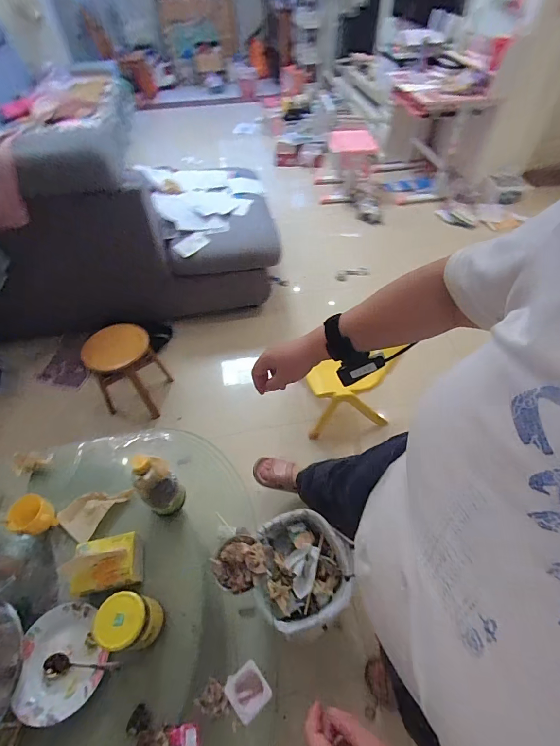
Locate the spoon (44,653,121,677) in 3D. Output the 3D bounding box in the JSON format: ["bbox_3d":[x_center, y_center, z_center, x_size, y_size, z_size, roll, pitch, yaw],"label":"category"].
[{"bbox_3d":[-0.366,0.546,0.647,0.143,0.023,0.031,-1,52,1],"label":"spoon"}]

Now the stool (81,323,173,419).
[{"bbox_3d":[-0.587,0.004,1.337,0.273,0.338,0.221,-25,56,-17],"label":"stool"}]

